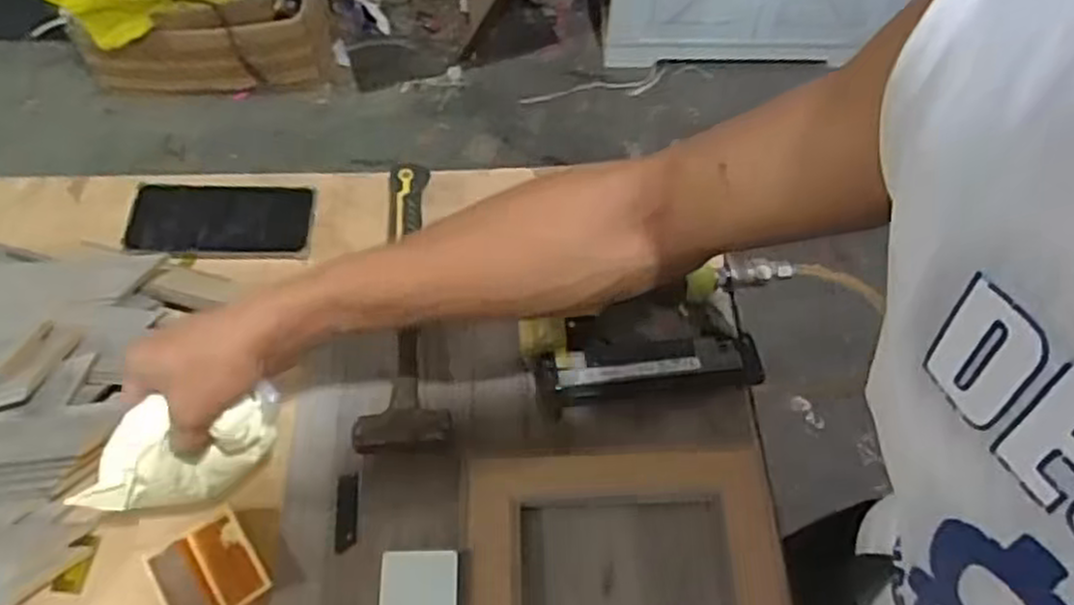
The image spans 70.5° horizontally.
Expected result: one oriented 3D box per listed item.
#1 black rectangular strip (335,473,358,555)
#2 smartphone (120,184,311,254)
[{"bbox_3d":[-0.142,0.157,0.569,0.015,0.006,0.055,0,75,1],"label":"black rectangular strip"},{"bbox_3d":[-0.291,-0.077,0.698,0.164,0.014,0.077,3,59,-1],"label":"smartphone"}]

